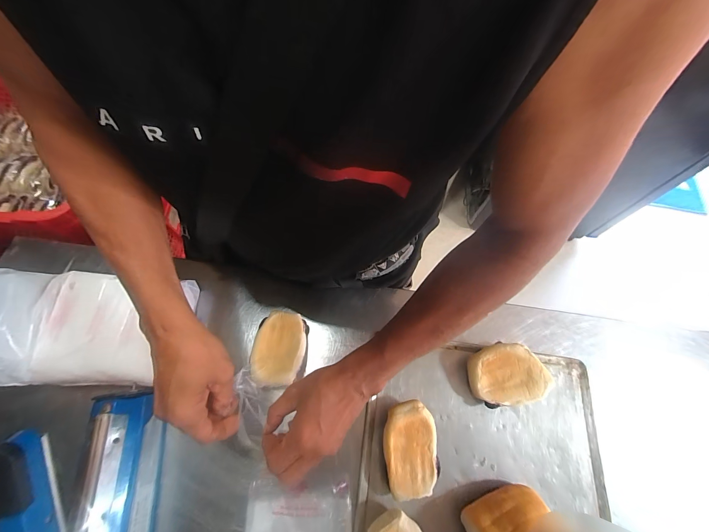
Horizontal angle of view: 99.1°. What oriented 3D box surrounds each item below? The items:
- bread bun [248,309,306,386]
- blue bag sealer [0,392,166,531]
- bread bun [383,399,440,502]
[{"bbox_3d":[-0.111,0.122,0.449,0.071,0.043,0.104,7,66,0],"label":"bread bun"},{"bbox_3d":[-0.278,0.246,0.314,0.058,0.195,0.206,-8,67,-7],"label":"blue bag sealer"},{"bbox_3d":[0.074,0.243,0.407,0.068,0.045,0.109,-2,66,-4],"label":"bread bun"}]

